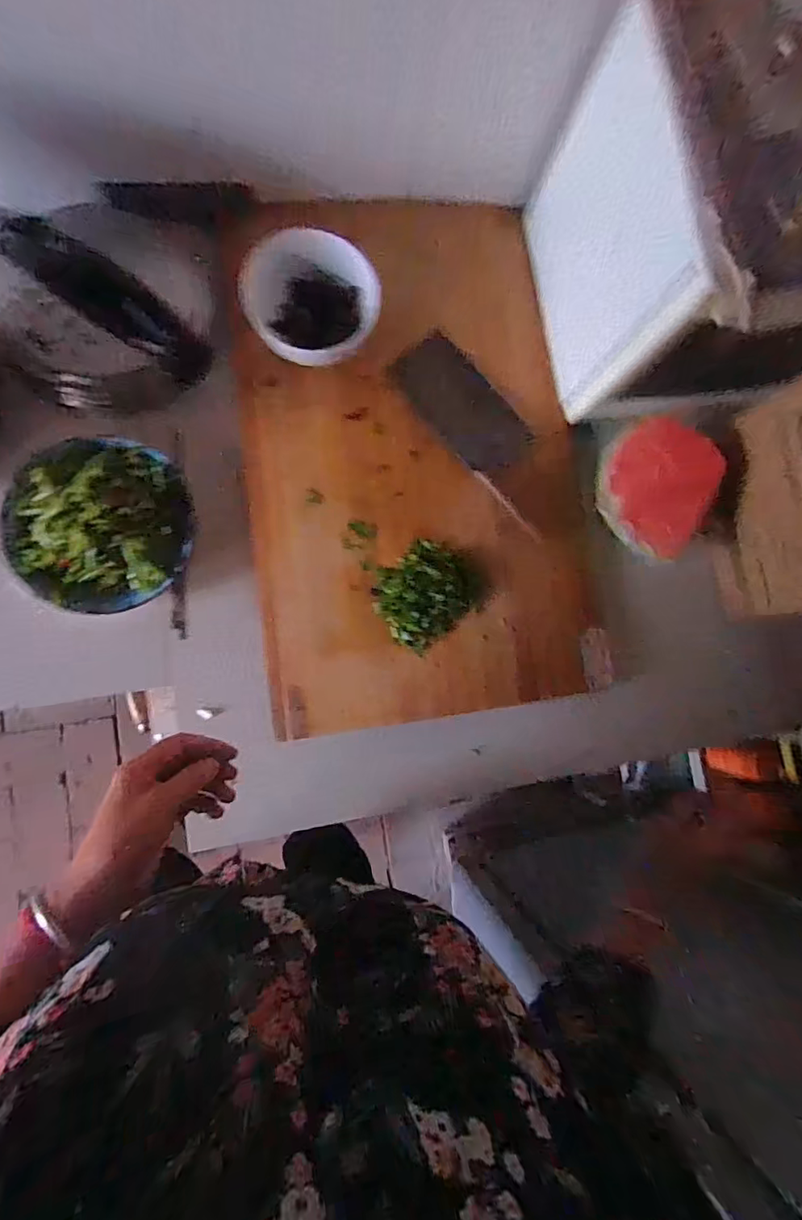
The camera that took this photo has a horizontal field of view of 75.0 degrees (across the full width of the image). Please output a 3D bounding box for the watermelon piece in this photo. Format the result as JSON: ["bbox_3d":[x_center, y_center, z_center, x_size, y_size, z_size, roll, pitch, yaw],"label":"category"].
[{"bbox_3d":[0.317,-0.148,0.643,0.134,0.069,0.165,-27,89,-12],"label":"watermelon piece"}]

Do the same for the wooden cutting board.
[{"bbox_3d":[0.016,-0.205,0.652,0.419,0.046,0.667,-6,85,-9],"label":"wooden cutting board"}]

